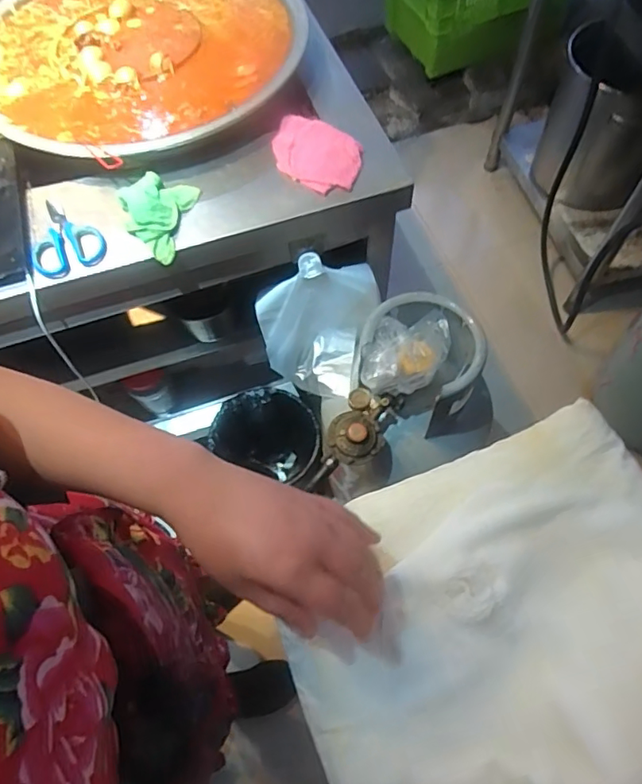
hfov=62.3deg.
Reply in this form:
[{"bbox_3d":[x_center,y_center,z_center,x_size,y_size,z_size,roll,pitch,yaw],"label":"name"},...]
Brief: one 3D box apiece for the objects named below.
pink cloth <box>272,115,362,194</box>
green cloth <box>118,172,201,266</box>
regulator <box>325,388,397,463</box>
[{"bbox_3d":[-0.007,-0.374,0.823,0.140,0.014,0.134,13,66,9],"label":"pink cloth"},{"bbox_3d":[-0.251,-0.262,0.779,0.110,0.035,0.137,13,66,9],"label":"green cloth"},{"bbox_3d":[0.059,0.051,0.815,0.087,0.053,0.126,13,65,8],"label":"regulator"}]

